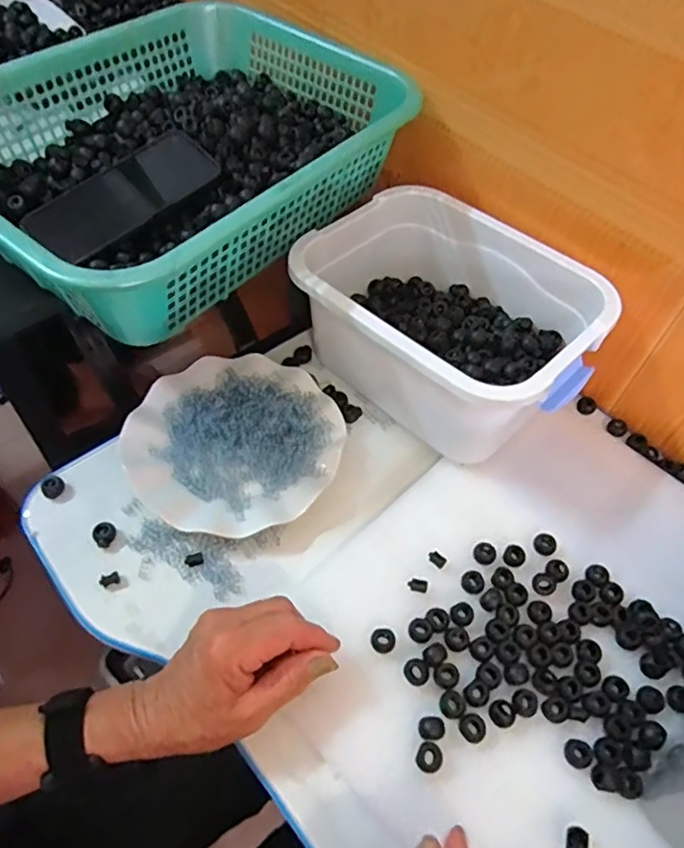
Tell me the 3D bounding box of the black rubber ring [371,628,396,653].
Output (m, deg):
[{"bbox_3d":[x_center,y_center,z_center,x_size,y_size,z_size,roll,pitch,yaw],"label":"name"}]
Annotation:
[{"bbox_3d":[0.030,0.156,0.427,0.017,0.006,0.018,0,59,0],"label":"black rubber ring"}]

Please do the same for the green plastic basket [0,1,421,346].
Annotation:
[{"bbox_3d":[-0.141,-0.246,0.524,0.291,0.090,0.390,34,59,19],"label":"green plastic basket"}]

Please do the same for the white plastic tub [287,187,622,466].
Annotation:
[{"bbox_3d":[0.091,-0.090,0.538,0.188,0.111,0.250,-38,64,-26],"label":"white plastic tub"}]

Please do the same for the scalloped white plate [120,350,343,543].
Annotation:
[{"bbox_3d":[-0.093,0.012,0.518,0.177,0.013,0.174,0,59,0],"label":"scalloped white plate"}]

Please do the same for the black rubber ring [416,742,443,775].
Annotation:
[{"bbox_3d":[0.057,0.219,0.387,0.016,0.007,0.018,12,59,7],"label":"black rubber ring"}]

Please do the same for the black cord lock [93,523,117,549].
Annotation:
[{"bbox_3d":[-0.189,0.088,0.469,0.014,0.013,0.018,30,63,17],"label":"black cord lock"}]

